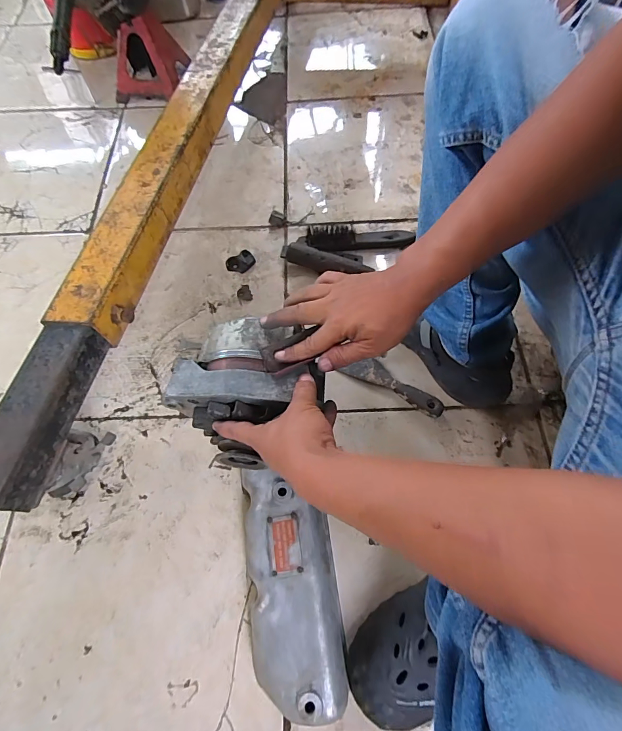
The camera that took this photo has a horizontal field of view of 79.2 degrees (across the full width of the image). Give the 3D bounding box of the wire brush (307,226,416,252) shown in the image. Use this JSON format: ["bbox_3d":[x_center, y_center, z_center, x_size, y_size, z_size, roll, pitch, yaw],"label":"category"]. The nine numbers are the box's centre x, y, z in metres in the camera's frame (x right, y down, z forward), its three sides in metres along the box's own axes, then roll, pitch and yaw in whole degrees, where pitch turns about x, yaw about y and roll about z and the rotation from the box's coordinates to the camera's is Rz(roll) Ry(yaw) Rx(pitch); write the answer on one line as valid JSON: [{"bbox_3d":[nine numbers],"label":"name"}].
[{"bbox_3d":[0.099,-0.252,0.743,0.209,0.038,0.044,-1,66,0],"label":"wire brush"}]

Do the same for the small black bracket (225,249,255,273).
[{"bbox_3d":[-0.140,-0.204,0.744,0.057,0.013,0.043,-18,69,-8],"label":"small black bracket"}]

